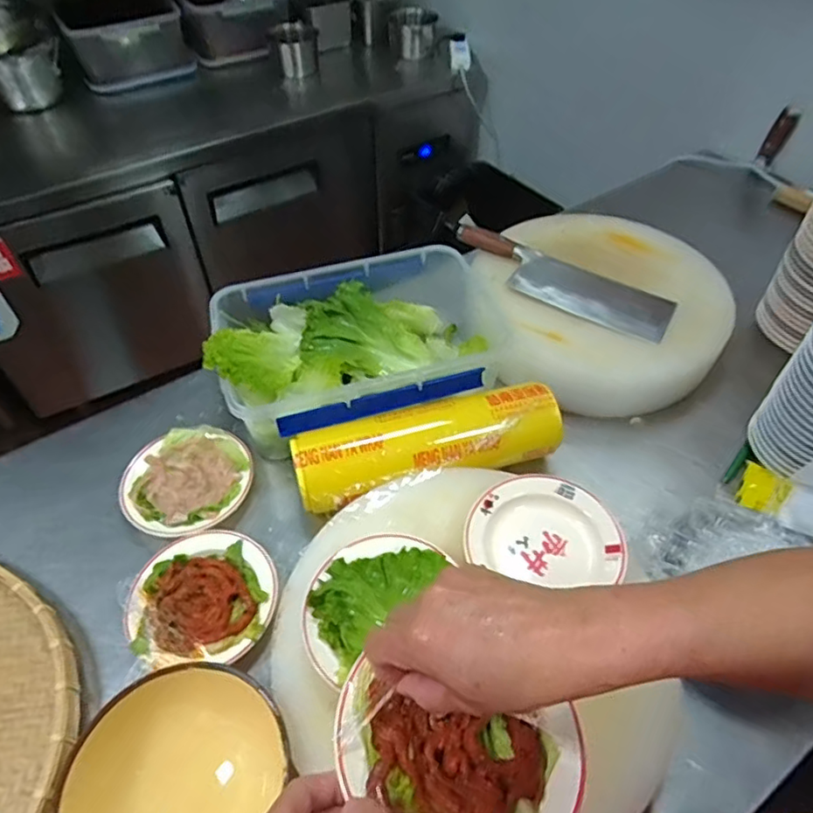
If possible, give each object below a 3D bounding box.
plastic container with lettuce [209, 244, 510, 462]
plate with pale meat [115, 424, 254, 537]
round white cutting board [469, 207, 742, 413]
[{"bbox_3d":[-0.068,-0.087,0.854,0.396,0.136,0.265,-18,51,-14],"label":"plastic container with lettuce"},{"bbox_3d":[-0.272,0.092,0.740,0.148,0.028,0.154,0,49,1],"label":"plate with pale meat"},{"bbox_3d":[0.319,-0.167,0.995,0.404,0.124,0.420,0,49,1],"label":"round white cutting board"}]

